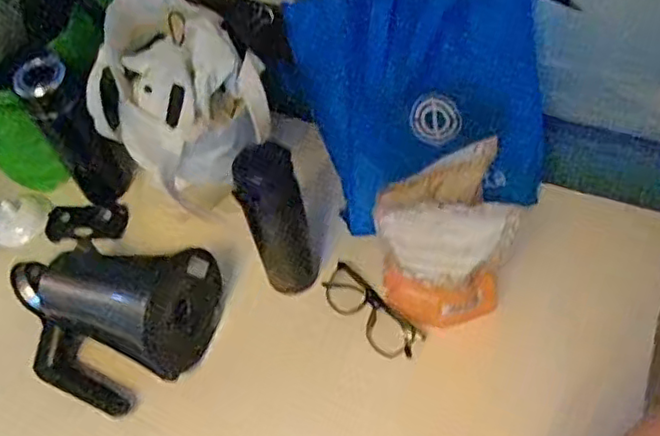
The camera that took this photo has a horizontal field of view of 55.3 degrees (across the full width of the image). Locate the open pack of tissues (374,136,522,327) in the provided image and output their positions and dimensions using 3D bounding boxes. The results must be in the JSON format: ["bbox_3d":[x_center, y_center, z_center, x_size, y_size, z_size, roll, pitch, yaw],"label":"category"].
[{"bbox_3d":[0.119,0.032,0.677,0.133,0.186,0.097,-14,53,-5],"label":"open pack of tissues"}]

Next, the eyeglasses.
[{"bbox_3d":[0.049,0.114,0.757,0.045,0.042,0.138,-39,59,-21],"label":"eyeglasses"}]

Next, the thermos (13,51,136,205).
[{"bbox_3d":[-0.314,-0.102,0.789,0.071,0.204,0.070,-3,53,4],"label":"thermos"}]

